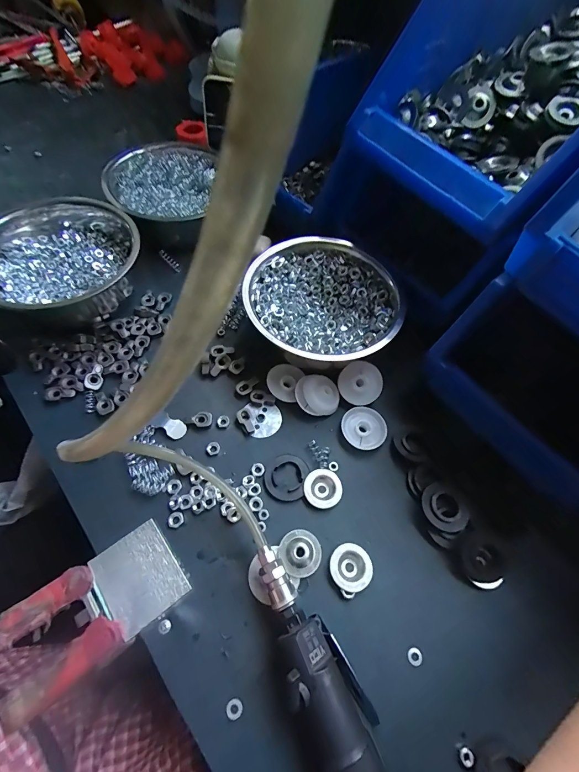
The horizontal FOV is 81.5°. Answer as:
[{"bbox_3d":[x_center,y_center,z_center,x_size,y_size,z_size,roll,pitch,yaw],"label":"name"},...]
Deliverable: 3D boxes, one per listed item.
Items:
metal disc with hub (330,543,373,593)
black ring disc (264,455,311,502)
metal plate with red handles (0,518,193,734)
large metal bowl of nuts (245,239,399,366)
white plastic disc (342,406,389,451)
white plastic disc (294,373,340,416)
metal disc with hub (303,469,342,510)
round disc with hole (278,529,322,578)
[{"bbox_3d":[0.057,0.168,0.312,0.038,0.011,0.038,2,61,-3],"label":"metal disc with hub"},{"bbox_3d":[-0.003,0.095,0.350,0.043,0.007,0.048,16,61,5],"label":"black ring disc"},{"bbox_3d":[-0.158,0.179,0.272,0.133,0.017,0.075,-26,65,-36],"label":"metal plate with red handles"},{"bbox_3d":[0.040,-0.100,0.405,0.171,0.062,0.171,2,61,-3],"label":"large metal bowl of nuts"},{"bbox_3d":[0.084,0.046,0.375,0.047,0.004,0.048,-1,66,1],"label":"white plastic disc"},{"bbox_3d":[0.033,0.010,0.385,0.048,0.013,0.046,-1,66,1],"label":"white plastic disc"},{"bbox_3d":[0.034,0.105,0.344,0.038,0.008,0.038,2,61,-3],"label":"metal disc with hub"},{"bbox_3d":[0.010,0.155,0.312,0.037,0.009,0.038,2,61,-3],"label":"round disc with hole"}]

